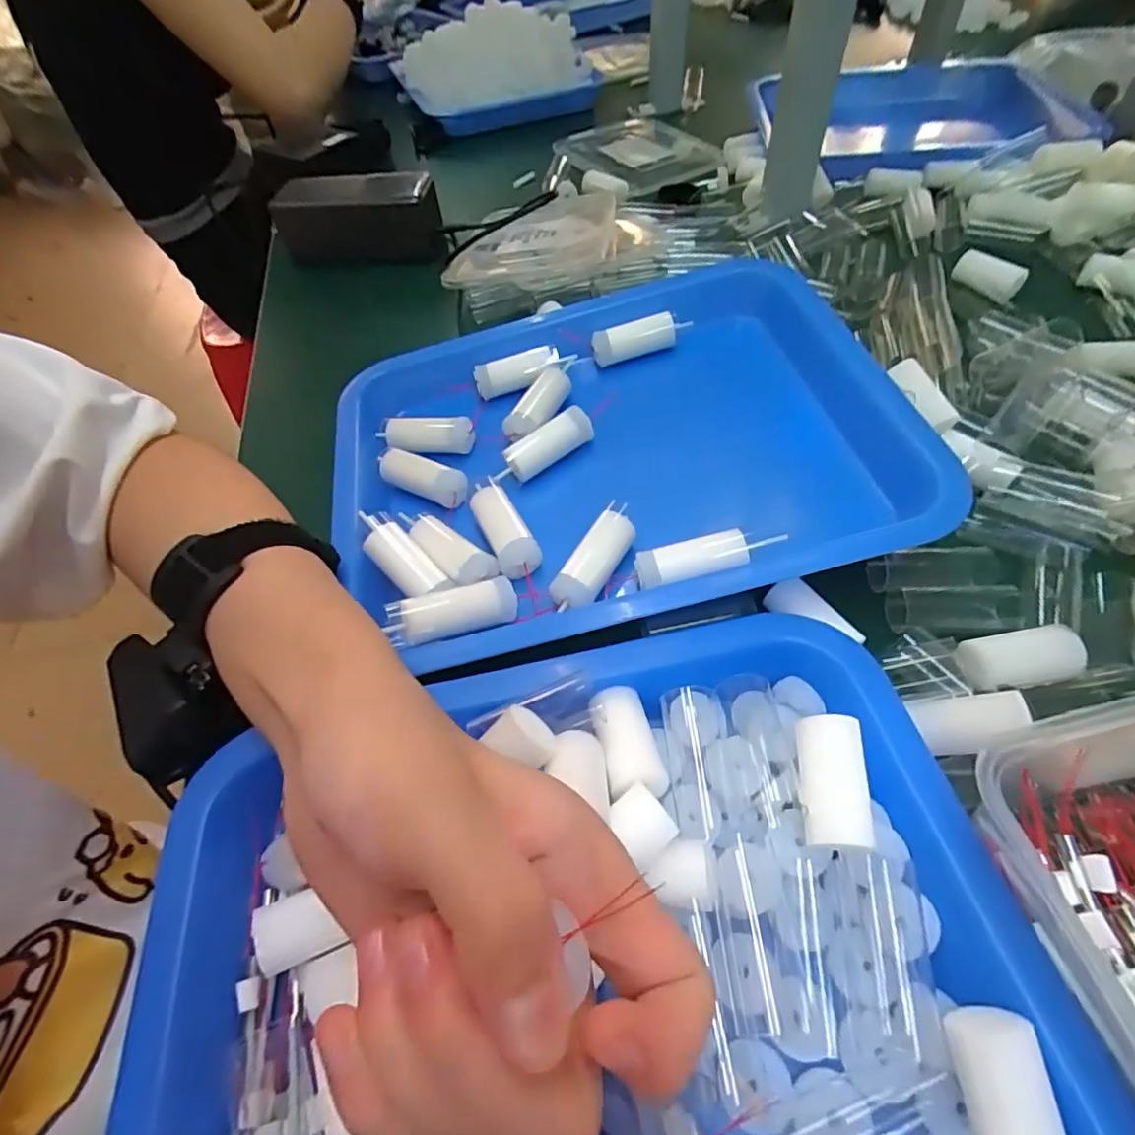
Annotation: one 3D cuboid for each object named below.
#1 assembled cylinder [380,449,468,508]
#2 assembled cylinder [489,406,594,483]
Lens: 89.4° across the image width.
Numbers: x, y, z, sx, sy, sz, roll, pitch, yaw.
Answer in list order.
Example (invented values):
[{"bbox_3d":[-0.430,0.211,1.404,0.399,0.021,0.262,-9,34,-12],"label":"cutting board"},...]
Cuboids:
[{"bbox_3d":[-0.081,-0.051,0.316,0.062,0.015,0.016,23,57,21],"label":"assembled cylinder"},{"bbox_3d":[-0.015,-0.065,0.312,0.059,0.020,0.015,-33,55,-5],"label":"assembled cylinder"}]

